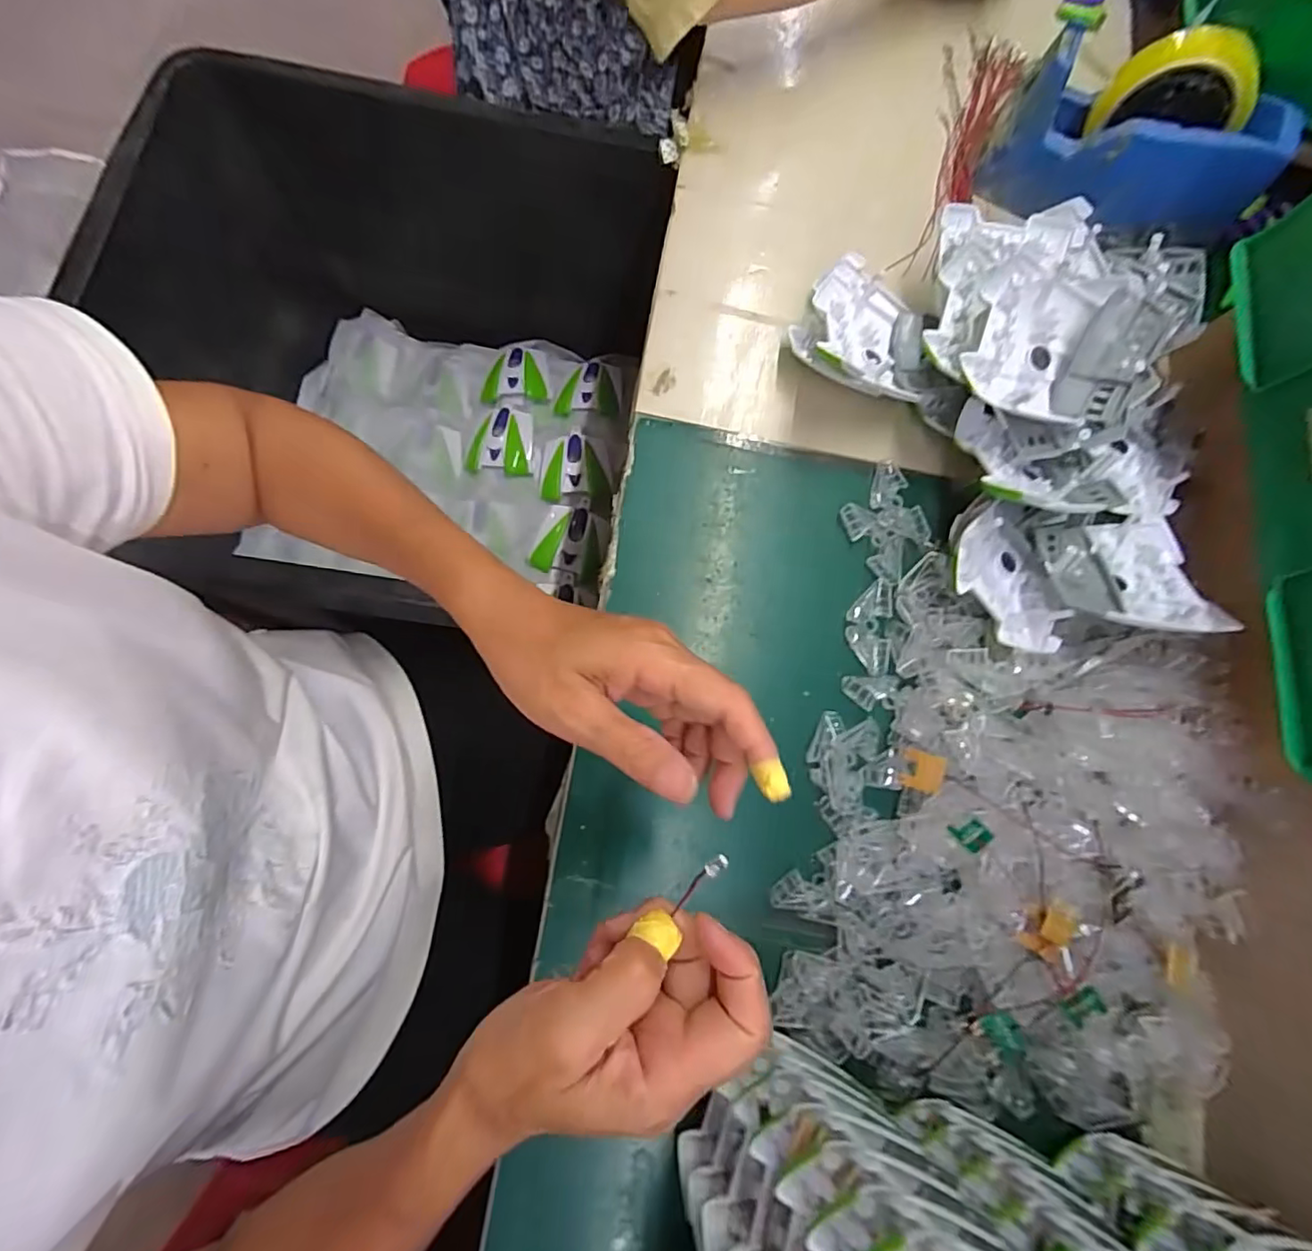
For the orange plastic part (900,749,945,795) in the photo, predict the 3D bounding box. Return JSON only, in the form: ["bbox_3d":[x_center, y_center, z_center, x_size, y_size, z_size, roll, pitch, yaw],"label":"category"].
[{"bbox_3d":[0.177,0.097,0.386,0.024,0.005,0.027,15,73,29],"label":"orange plastic part"}]

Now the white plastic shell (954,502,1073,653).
[{"bbox_3d":[0.242,-0.032,0.396,0.070,0.031,0.103,-15,81,-7],"label":"white plastic shell"}]

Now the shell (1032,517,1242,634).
[{"bbox_3d":[0.318,-0.036,0.391,0.107,0.041,0.086,5,78,-3],"label":"shell"}]

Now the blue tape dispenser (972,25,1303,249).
[{"bbox_3d":[0.374,-0.377,0.447,0.197,0.090,0.080,21,78,1],"label":"blue tape dispenser"}]

